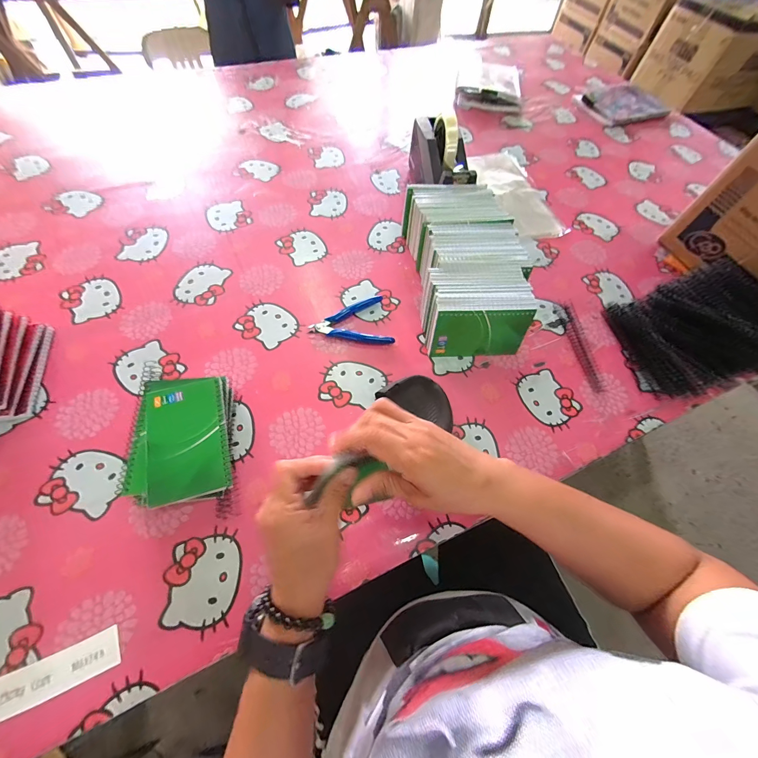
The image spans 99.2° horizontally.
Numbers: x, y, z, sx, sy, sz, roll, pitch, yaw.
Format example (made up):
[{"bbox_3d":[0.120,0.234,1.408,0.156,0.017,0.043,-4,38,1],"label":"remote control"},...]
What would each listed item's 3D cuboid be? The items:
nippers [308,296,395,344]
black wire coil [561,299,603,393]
[{"bbox_3d":[-0.039,-0.093,0.483,0.119,0.008,0.084,3,62,-3],"label":"nippers"},{"bbox_3d":[0.303,-0.055,0.489,0.025,0.008,0.154,0,62,-4],"label":"black wire coil"}]

